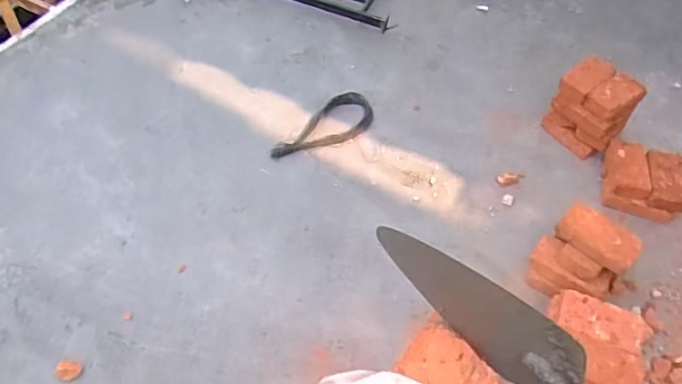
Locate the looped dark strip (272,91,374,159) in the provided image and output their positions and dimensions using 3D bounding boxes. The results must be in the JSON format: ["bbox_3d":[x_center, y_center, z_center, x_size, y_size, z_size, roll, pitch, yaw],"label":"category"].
[{"bbox_3d":[-0.049,-0.217,1.838,0.162,0.060,0.397,38,59,24],"label":"looped dark strip"}]

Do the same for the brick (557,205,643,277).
[{"bbox_3d":[0.675,0.117,1.463,0.195,0.055,0.117,39,59,23],"label":"brick"}]

